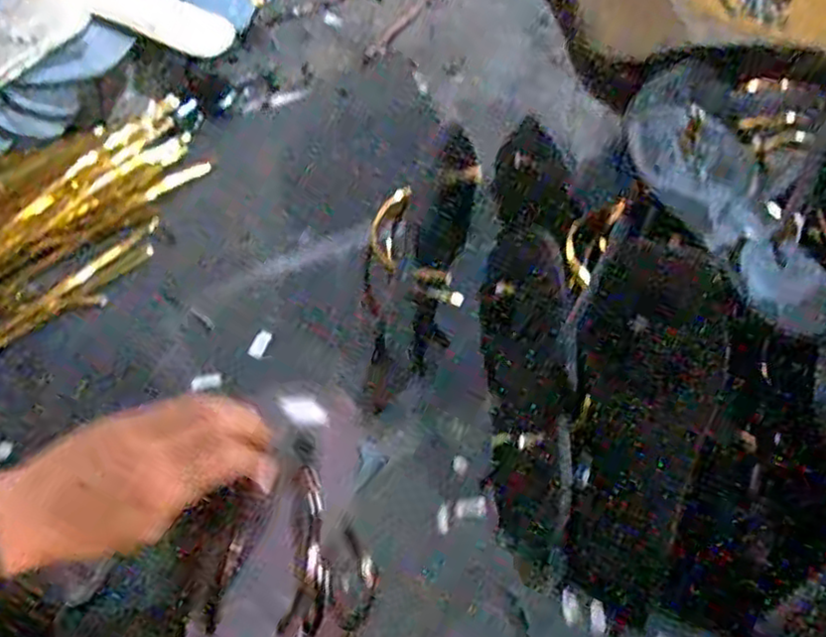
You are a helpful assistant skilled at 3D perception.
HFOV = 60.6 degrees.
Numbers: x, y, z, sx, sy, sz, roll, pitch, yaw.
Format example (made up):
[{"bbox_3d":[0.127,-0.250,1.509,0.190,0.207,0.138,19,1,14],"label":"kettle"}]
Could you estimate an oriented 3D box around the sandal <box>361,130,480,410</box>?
[{"bbox_3d":[0.006,-0.061,0.657,0.092,0.045,0.290,10,62,1],"label":"sandal"}]

